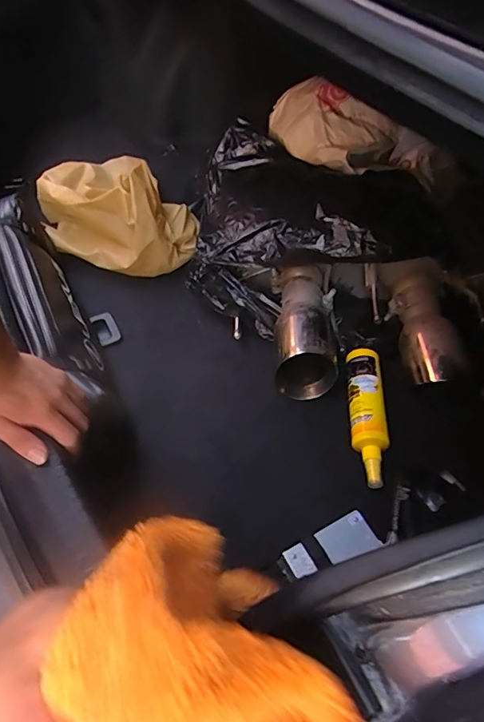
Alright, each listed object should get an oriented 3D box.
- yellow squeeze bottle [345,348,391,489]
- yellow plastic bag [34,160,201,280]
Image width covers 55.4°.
[{"bbox_3d":[0.198,0.082,0.737,0.055,0.045,0.227,5,52,-2],"label":"yellow squeeze bottle"},{"bbox_3d":[-0.234,-0.310,0.887,0.305,0.135,0.248,32,56,18],"label":"yellow plastic bag"}]

